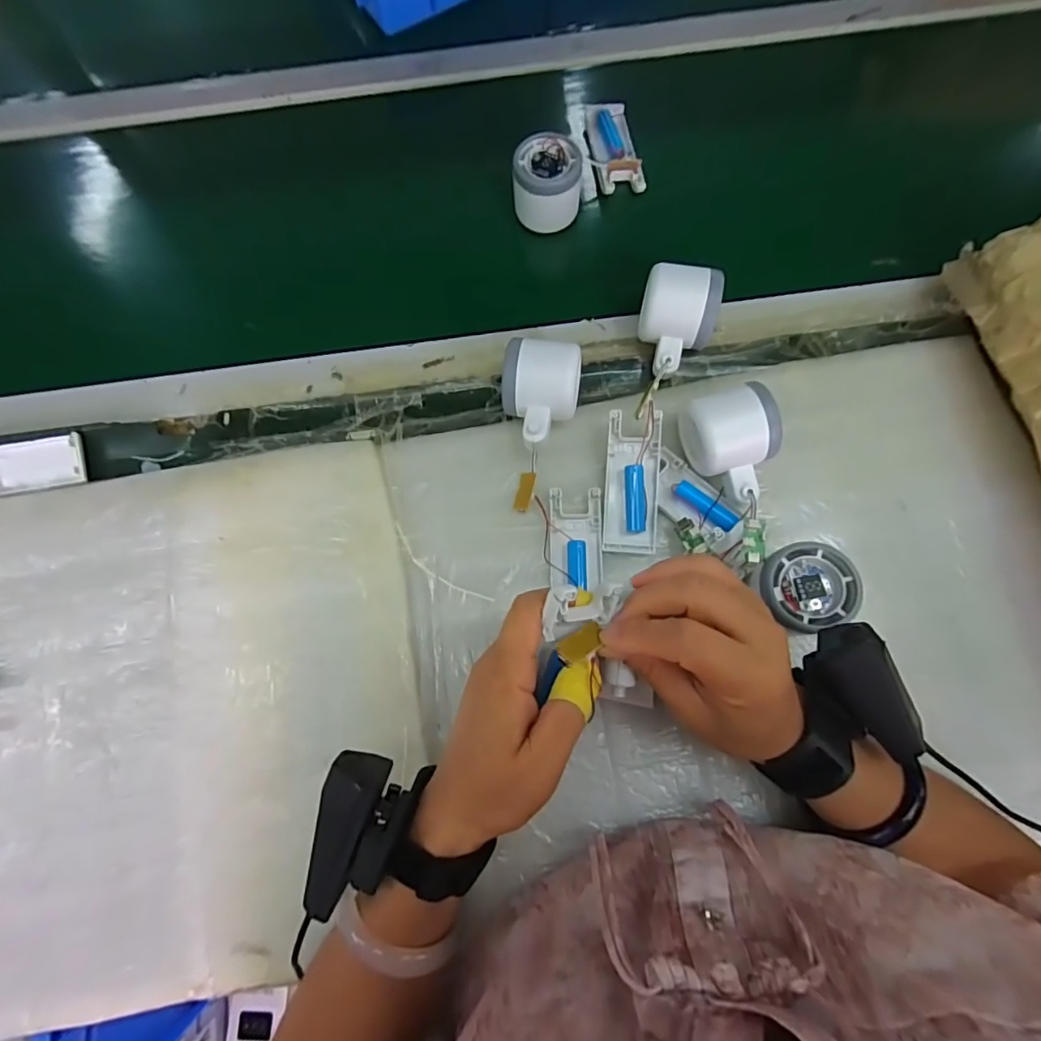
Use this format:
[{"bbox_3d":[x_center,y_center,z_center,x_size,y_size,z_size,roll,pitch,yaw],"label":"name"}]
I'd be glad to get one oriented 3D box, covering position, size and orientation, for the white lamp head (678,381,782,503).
[{"bbox_3d":[0.153,-0.053,0.368,0.055,0.054,0.078,-15,73,-3],"label":"white lamp head"}]

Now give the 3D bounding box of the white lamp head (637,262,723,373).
[{"bbox_3d":[0.121,-0.152,0.401,0.054,0.055,0.070,11,73,5],"label":"white lamp head"}]

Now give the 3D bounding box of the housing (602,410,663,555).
[{"bbox_3d":[0.084,-0.028,0.382,0.038,0.013,0.103,2,89,3],"label":"housing"}]

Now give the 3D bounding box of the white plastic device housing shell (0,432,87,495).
[{"bbox_3d":[-0.399,-0.042,0.403,0.104,0.013,0.039,-10,73,-1],"label":"white plastic device housing shell"}]

